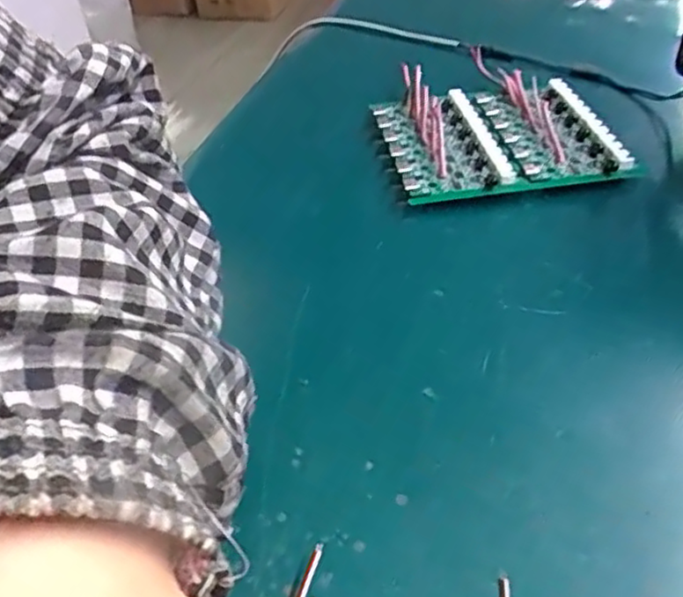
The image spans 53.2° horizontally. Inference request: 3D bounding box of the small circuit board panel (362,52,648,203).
[{"bbox_3d":[0.085,-0.101,0.406,0.120,0.028,0.133,-10,41,-6],"label":"small circuit board panel"}]

